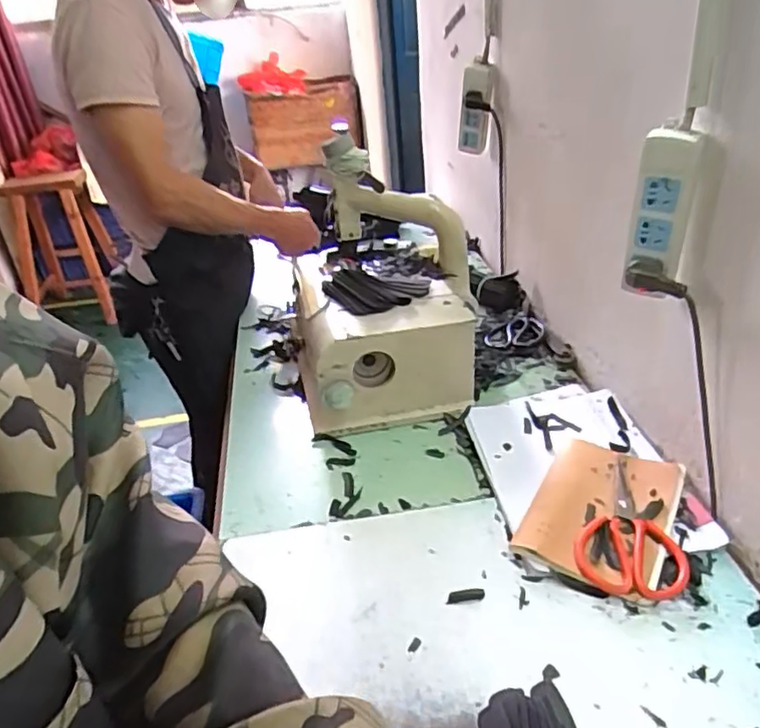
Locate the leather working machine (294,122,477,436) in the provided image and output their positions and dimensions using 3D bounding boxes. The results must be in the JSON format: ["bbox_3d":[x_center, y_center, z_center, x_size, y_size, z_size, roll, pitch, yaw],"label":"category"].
[{"bbox_3d":[0.001,-0.118,0.941,0.275,0.311,0.293,-13,29,-7],"label":"leather working machine"}]

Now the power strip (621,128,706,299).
[{"bbox_3d":[0.288,-0.150,0.651,0.059,0.169,0.031,11,30,28],"label":"power strip"}]

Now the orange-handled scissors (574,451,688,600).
[{"bbox_3d":[0.277,0.173,0.683,0.104,0.016,0.184,7,33,27],"label":"orange-handled scissors"}]

